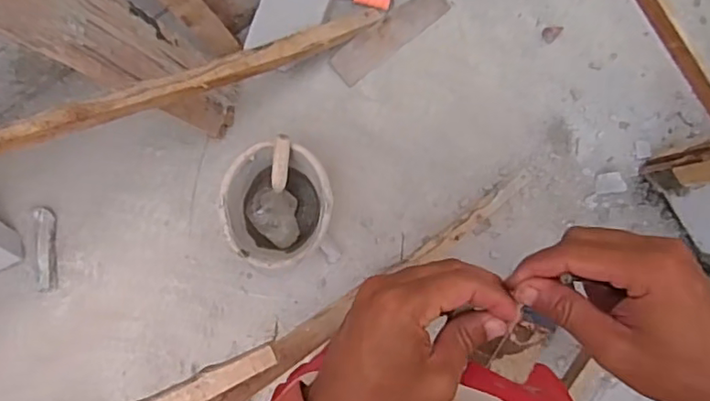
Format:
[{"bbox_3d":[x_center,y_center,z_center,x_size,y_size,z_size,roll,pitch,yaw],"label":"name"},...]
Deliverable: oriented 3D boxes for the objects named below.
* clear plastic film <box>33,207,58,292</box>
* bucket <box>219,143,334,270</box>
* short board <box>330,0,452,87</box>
[{"bbox_3d":[-0.718,0.114,1.360,0.049,0.006,0.193,-3,87,0],"label":"clear plastic film"},{"bbox_3d":[-0.162,0.013,1.287,0.223,0.171,0.252,7,88,1],"label":"bucket"},{"bbox_3d":[0.084,-0.396,1.395,0.301,0.015,0.082,-37,94,4],"label":"short board"}]

